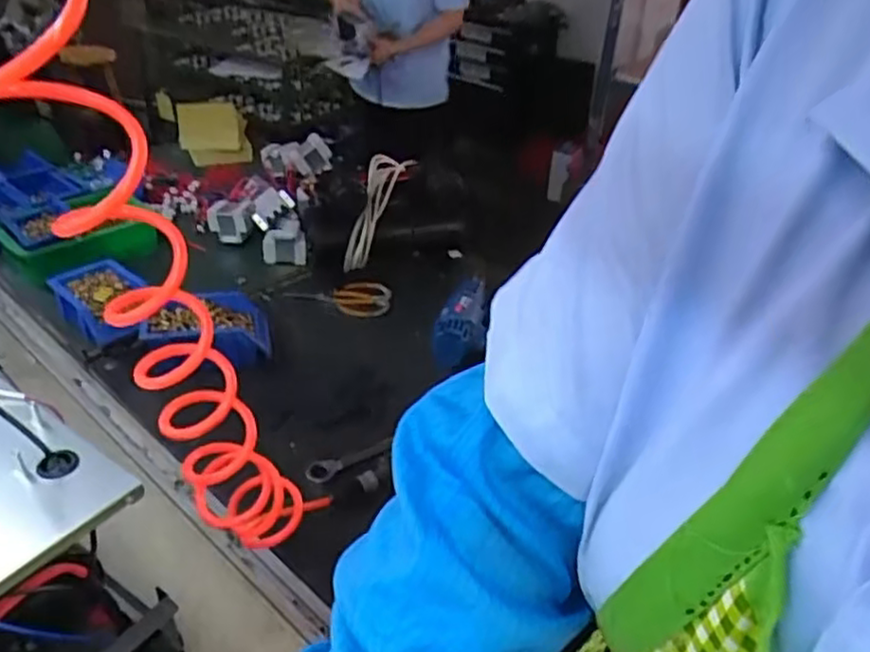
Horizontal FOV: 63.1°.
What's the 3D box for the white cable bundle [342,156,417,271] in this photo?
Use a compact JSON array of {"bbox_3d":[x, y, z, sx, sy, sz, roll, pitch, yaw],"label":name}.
[{"bbox_3d":[-0.106,-0.202,1.220,0.044,0.211,0.077,19,-5,21],"label":"white cable bundle"}]

